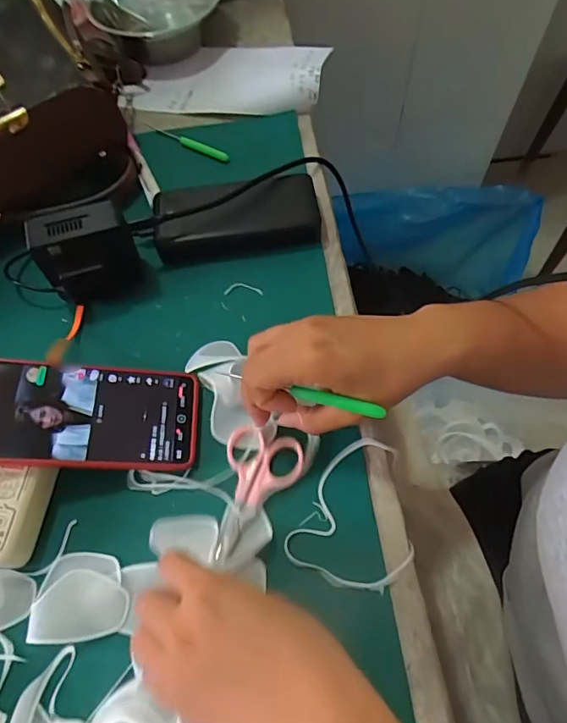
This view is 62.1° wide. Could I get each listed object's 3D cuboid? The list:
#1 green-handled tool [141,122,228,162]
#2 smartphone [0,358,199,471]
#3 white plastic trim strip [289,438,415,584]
[{"bbox_3d":[-0.109,-0.242,0.516,0.118,0.009,0.010,31,69,17],"label":"green-handled tool"},{"bbox_3d":[-0.149,0.039,0.348,0.166,0.006,0.078,6,62,-13],"label":"smartphone"},{"bbox_3d":[0.058,0.109,0.336,0.076,0.005,0.104,28,68,16],"label":"white plastic trim strip"}]

